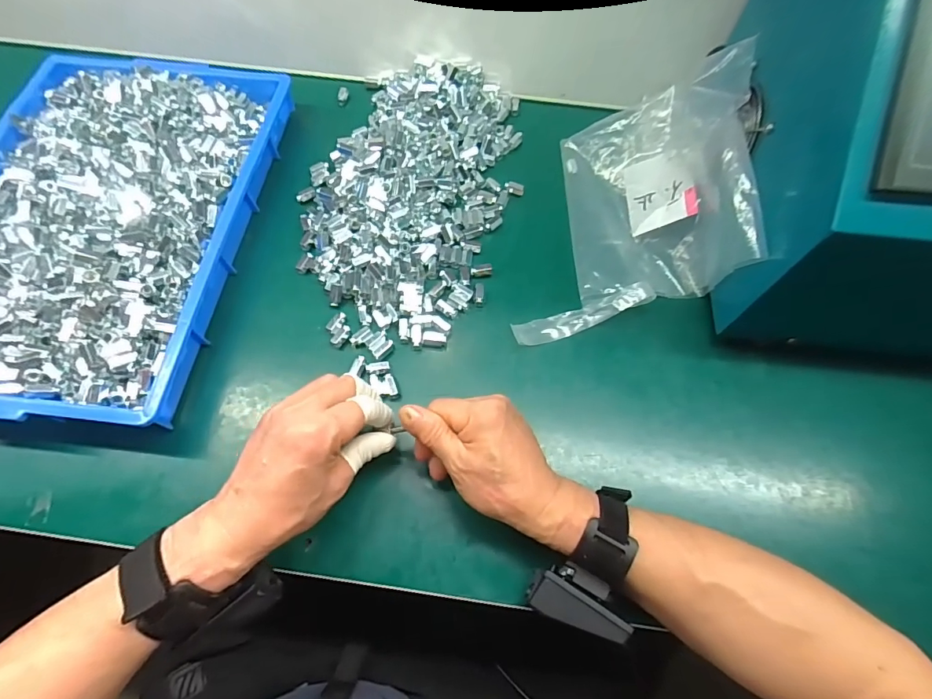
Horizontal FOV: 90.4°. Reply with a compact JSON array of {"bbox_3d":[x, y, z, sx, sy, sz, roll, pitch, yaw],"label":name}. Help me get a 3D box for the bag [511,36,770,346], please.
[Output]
[{"bbox_3d":[0.170,-0.140,0.439,0.169,0.130,0.284,12,65,4],"label":"bag"}]

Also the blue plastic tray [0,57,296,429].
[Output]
[{"bbox_3d":[-0.369,-0.142,0.461,0.288,0.056,0.432,6,65,1],"label":"blue plastic tray"}]

